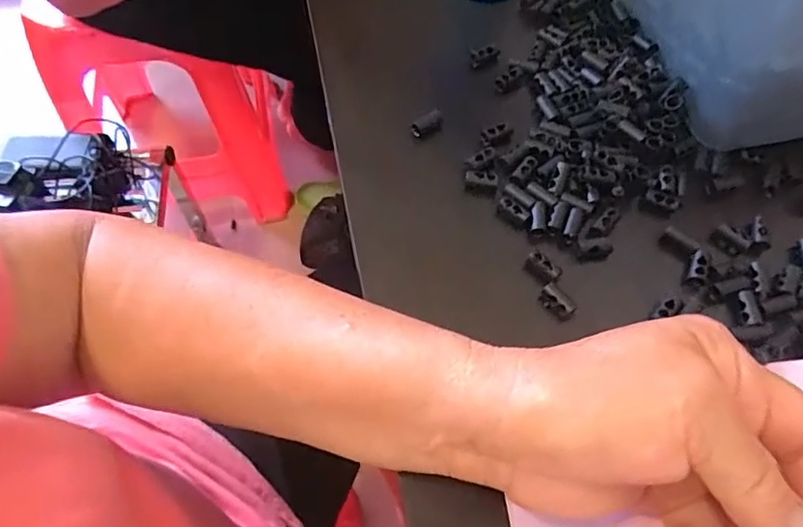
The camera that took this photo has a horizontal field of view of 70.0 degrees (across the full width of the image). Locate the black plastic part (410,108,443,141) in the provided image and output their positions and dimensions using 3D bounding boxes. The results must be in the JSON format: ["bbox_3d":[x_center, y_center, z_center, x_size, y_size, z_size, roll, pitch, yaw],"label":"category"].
[{"bbox_3d":[0.016,-0.082,0.343,0.021,0.009,0.011,-29,65,-16],"label":"black plastic part"}]

